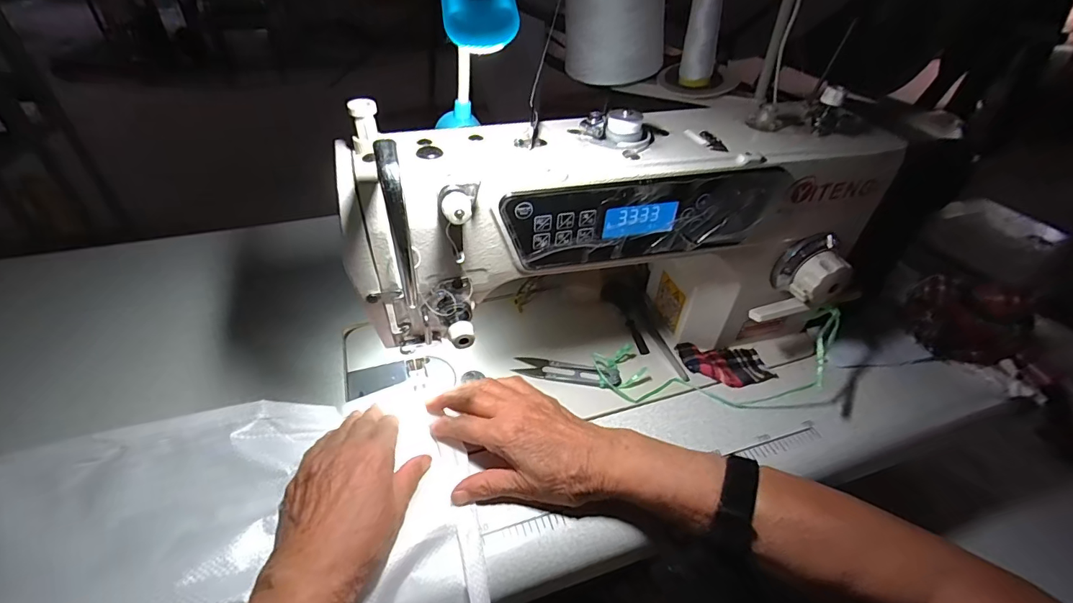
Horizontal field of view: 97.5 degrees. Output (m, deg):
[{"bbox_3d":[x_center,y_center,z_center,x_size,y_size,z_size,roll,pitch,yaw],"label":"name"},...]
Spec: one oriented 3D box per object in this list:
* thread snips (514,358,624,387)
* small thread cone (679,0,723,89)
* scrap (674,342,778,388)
[{"bbox_3d":[0.030,0.067,0.456,0.102,0.013,0.024,9,42,7],"label":"thread snips"},{"bbox_3d":[0.241,-0.388,0.674,0.050,0.182,0.041,14,43,12],"label":"small thread cone"},{"bbox_3d":[0.189,0.062,0.469,0.086,0.011,0.048,1,42,-2],"label":"scrap"}]

